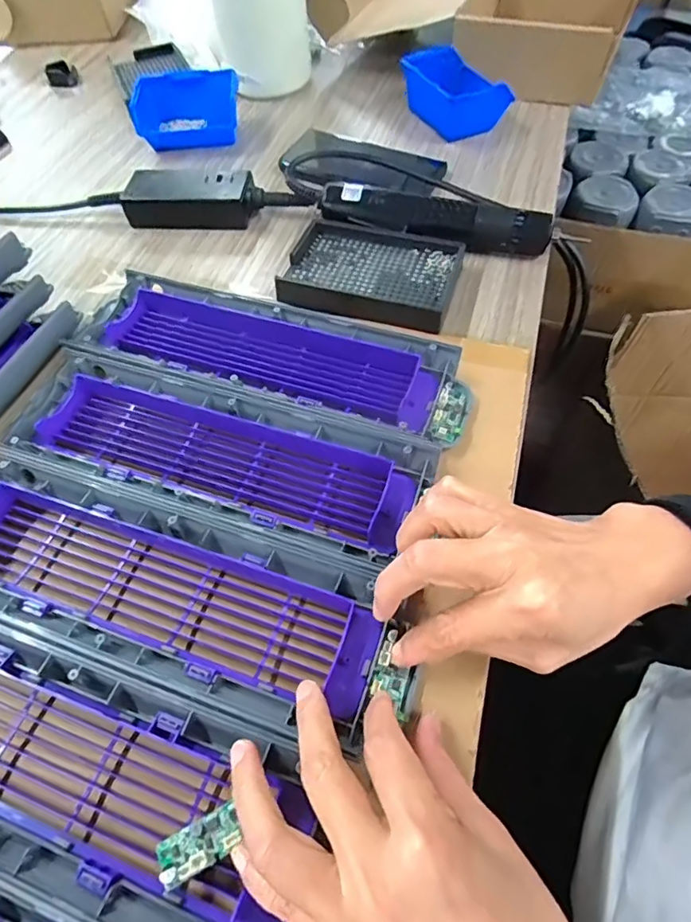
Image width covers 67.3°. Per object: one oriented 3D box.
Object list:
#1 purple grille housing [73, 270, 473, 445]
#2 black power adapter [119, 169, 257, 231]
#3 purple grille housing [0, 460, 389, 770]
[{"bbox_3d":[-0.060,-0.076,0.372,0.294,0.027,0.086,16,61,12],"label":"purple grille housing"},{"bbox_3d":[-0.145,-0.245,0.486,0.122,0.030,0.047,4,60,5],"label":"black power adapter"},{"bbox_3d":[-0.112,0.064,0.284,0.269,0.024,0.087,15,61,11],"label":"purple grille housing"}]

